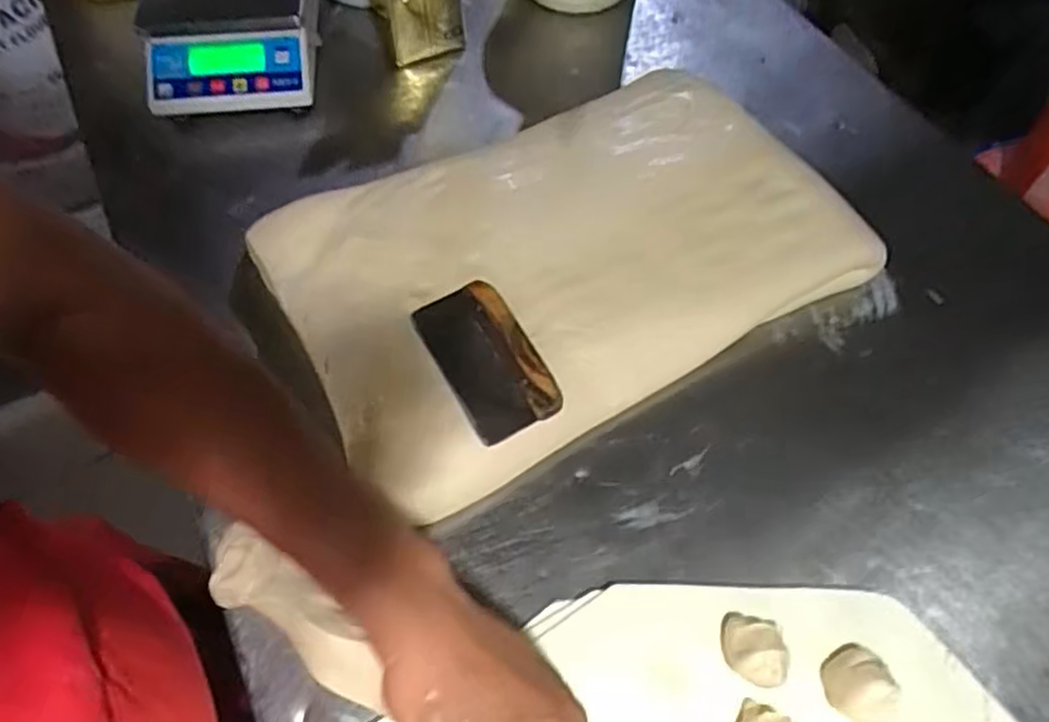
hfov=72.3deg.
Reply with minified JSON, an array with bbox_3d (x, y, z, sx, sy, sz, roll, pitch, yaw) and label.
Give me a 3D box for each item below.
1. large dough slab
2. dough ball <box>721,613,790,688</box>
[{"bbox_3d":[0.027,-0.108,0.681,0.497,0.051,0.343,-27,62,-15],"label":"large dough slab"},{"bbox_3d":[0.156,0.194,0.487,0.037,0.029,0.048,-7,59,-4],"label":"dough ball"}]

